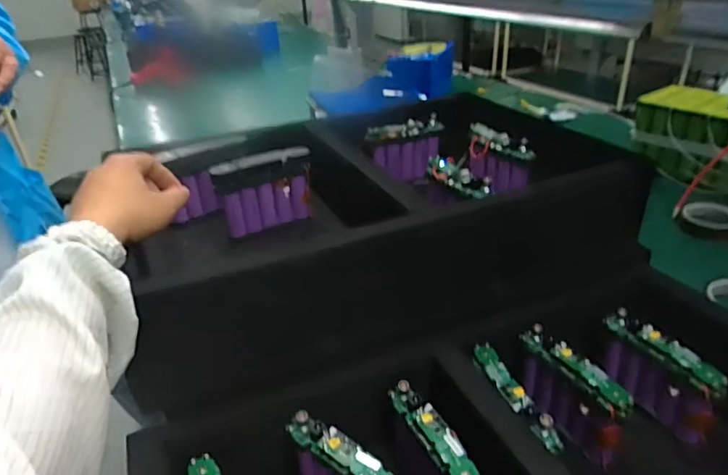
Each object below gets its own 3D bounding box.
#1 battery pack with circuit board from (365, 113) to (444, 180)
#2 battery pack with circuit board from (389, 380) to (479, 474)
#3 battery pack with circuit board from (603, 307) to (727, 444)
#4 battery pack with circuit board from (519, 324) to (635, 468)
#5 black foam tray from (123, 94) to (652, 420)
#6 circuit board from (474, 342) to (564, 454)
[{"bbox_3d":[0.061,-0.126,0.732,0.107,0.083,0.021,-11,31,-13],"label":"battery pack with circuit board"},{"bbox_3d":[0.058,0.187,0.421,0.024,0.080,0.114,-16,32,-21],"label":"battery pack with circuit board"},{"bbox_3d":[0.286,0.133,0.494,0.021,0.085,0.111,-18,33,-23],"label":"battery pack with circuit board"},{"bbox_3d":[0.196,0.147,0.482,0.022,0.087,0.115,-18,33,-24],"label":"battery pack with circuit board"},{"bbox_3d":[0.011,-0.029,0.601,0.523,0.132,0.324,-13,32,-17],"label":"black foam tray"},{"bbox_3d":[0.128,0.132,0.439,0.020,0.016,0.120,-12,31,-14],"label":"circuit board"}]

